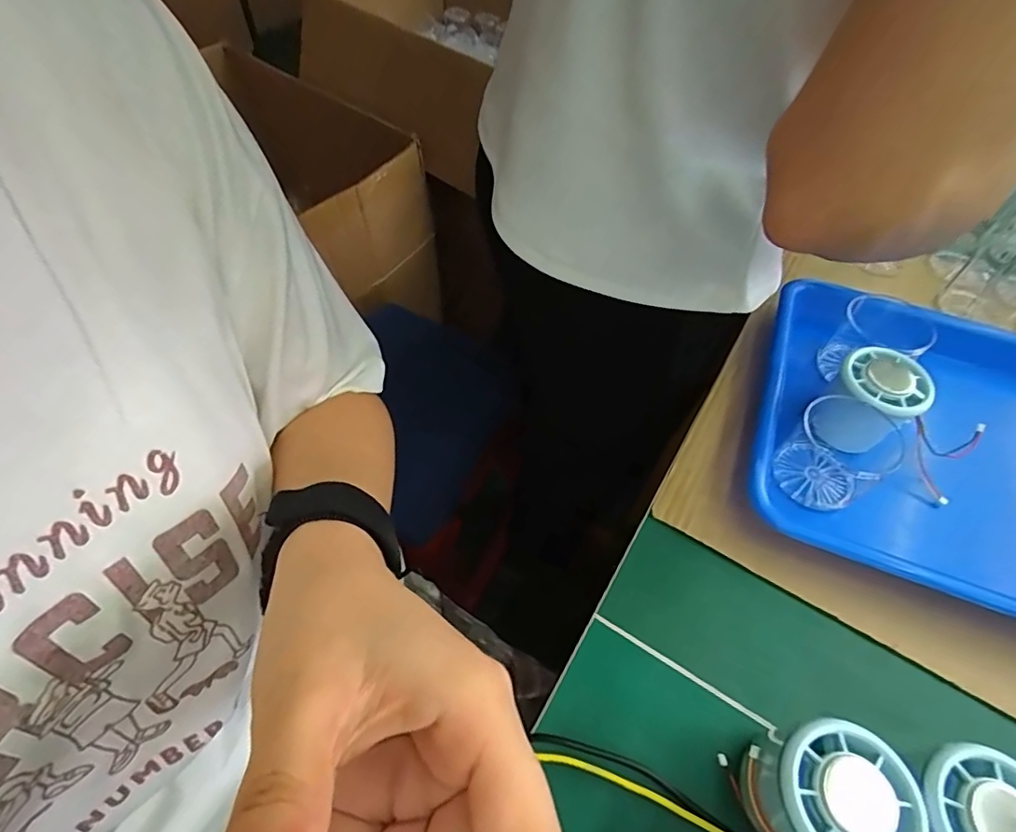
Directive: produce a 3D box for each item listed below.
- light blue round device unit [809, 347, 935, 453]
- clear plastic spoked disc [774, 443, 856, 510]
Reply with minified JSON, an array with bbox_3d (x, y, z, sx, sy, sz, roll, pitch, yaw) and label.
[{"bbox_3d":[0.251,-0.009,0.376,0.054,0.054,0.059,2,56,-3],"label":"light blue round device unit"},{"bbox_3d":[0.213,0.041,0.372,0.048,0.012,0.050,2,56,-3],"label":"clear plastic spoked disc"}]

